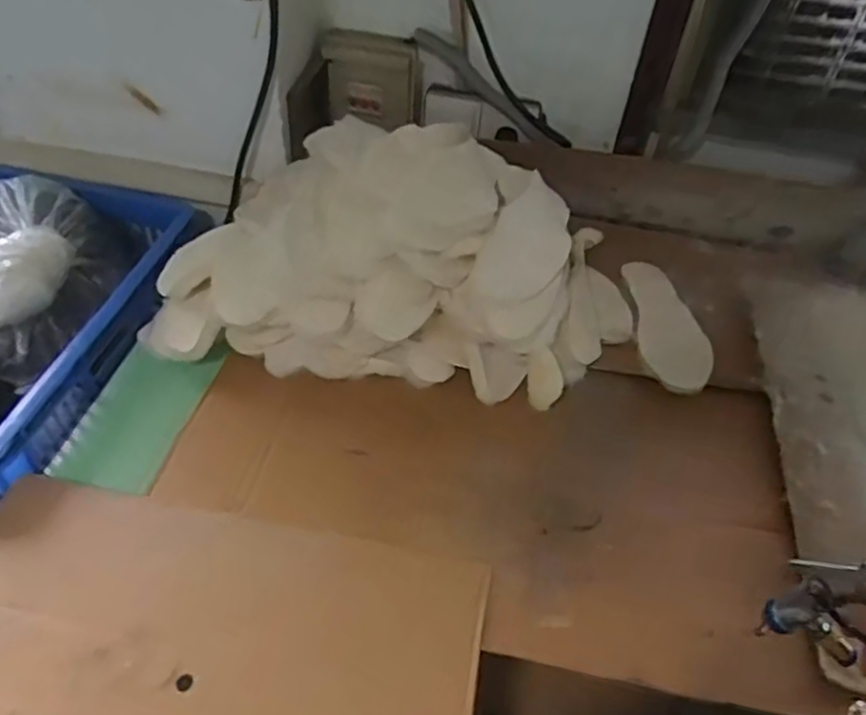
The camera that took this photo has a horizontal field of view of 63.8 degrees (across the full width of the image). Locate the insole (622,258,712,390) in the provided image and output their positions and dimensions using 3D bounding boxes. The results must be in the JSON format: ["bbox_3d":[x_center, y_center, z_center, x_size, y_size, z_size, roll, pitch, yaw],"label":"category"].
[{"bbox_3d":[0.308,-0.045,0.910,0.091,0.016,0.220,7,43,-3],"label":"insole"}]

